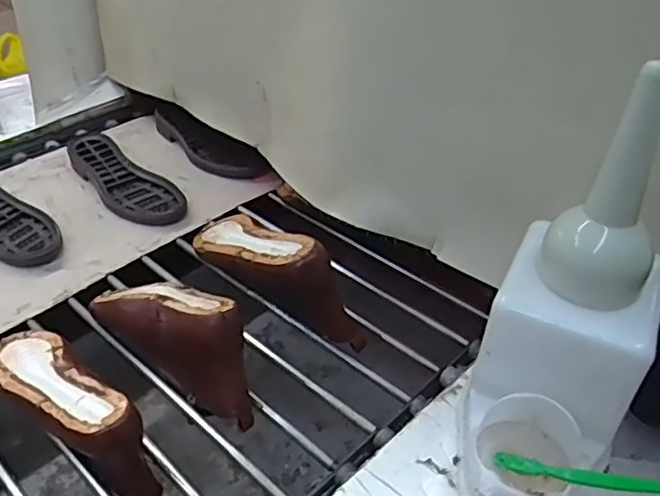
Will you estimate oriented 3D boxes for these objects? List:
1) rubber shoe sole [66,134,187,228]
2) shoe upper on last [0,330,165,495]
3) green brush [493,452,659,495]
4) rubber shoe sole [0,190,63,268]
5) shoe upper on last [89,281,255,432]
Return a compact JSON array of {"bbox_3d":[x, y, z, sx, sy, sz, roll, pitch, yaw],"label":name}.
[{"bbox_3d":[-0.331,-0.113,0.955,0.094,0.036,0.260,-30,48,-32],"label":"rubber shoe sole"},{"bbox_3d":[-0.272,0.170,0.622,0.232,0.109,0.073,31,48,31],"label":"shoe upper on last"},{"bbox_3d":[0.210,0.182,0.475,0.169,0.021,0.010,-8,27,43],"label":"green brush"},{"bbox_3d":[-0.482,-0.045,0.872,0.241,0.036,0.087,26,46,27],"label":"rubber shoe sole"},{"bbox_3d":[-0.172,0.087,0.681,0.236,0.098,0.075,27,46,28],"label":"shoe upper on last"}]

